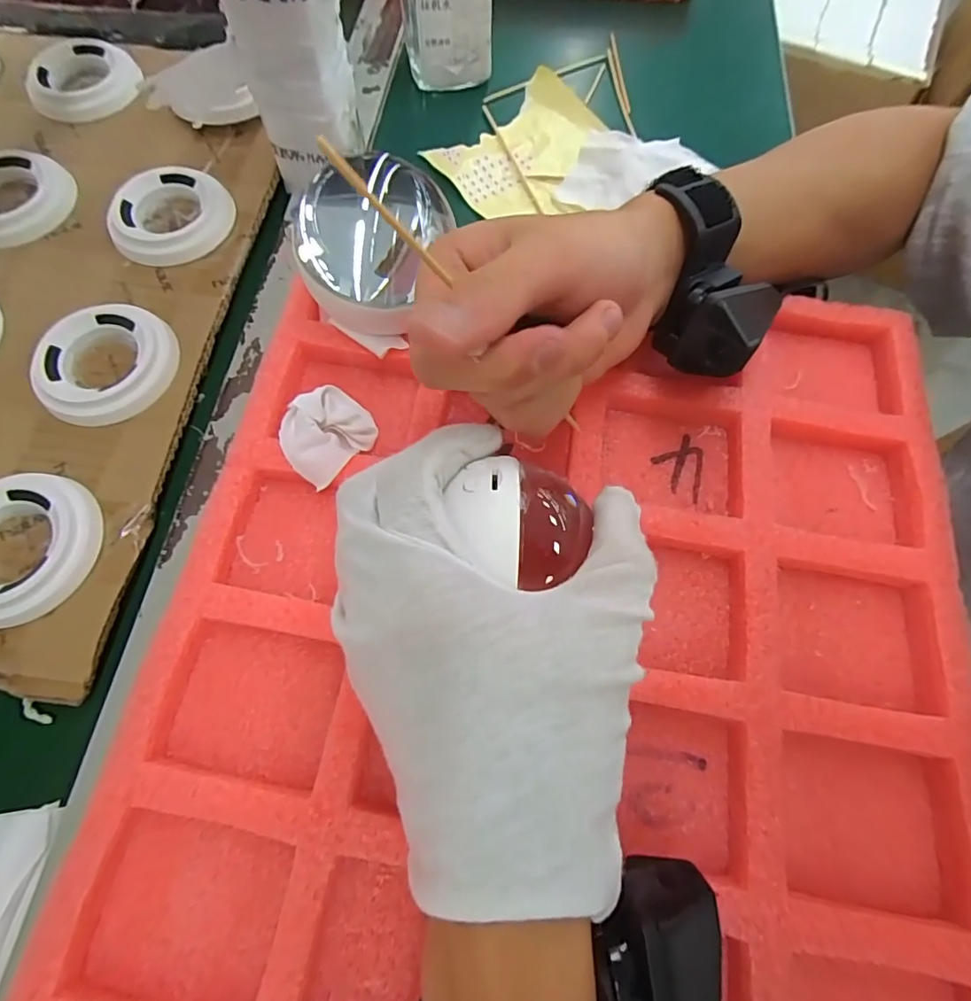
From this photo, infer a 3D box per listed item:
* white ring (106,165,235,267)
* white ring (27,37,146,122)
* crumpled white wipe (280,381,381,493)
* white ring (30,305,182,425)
[{"bbox_3d":[-0.190,-0.174,0.301,0.068,0.013,0.068,0,69,0],"label":"white ring"},{"bbox_3d":[-0.276,-0.288,0.339,0.066,0.013,0.067,0,69,0],"label":"white ring"},{"bbox_3d":[-0.075,-0.031,0.236,0.037,0.022,0.043,40,74,14],"label":"crumpled white wipe"},{"bbox_3d":[-0.202,-0.074,0.266,0.067,0.016,0.067,0,69,0],"label":"white ring"}]

